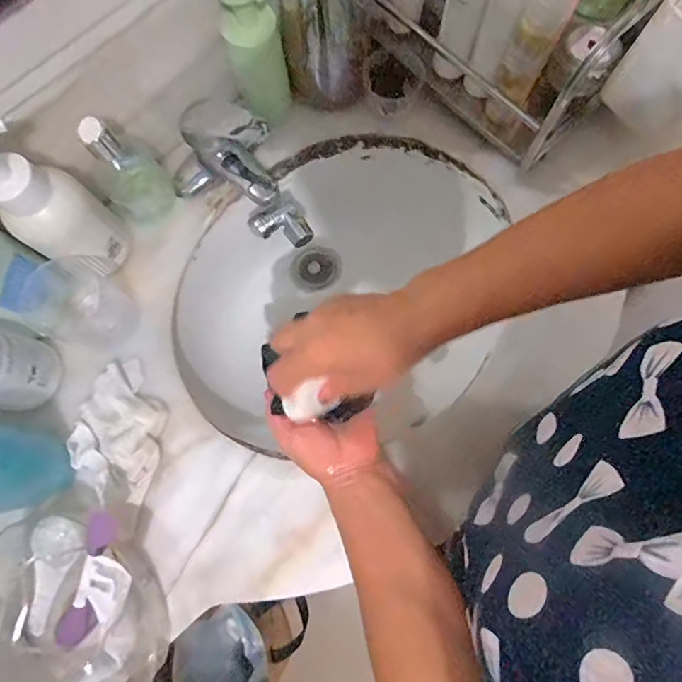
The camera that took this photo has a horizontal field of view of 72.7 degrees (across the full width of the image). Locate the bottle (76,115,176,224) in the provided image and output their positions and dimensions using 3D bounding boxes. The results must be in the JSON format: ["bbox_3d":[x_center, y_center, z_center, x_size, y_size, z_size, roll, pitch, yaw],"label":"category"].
[{"bbox_3d":[-0.229,-0.184,0.492,0.063,0.145,0.050,-39,79,-7],"label":"bottle"}]

